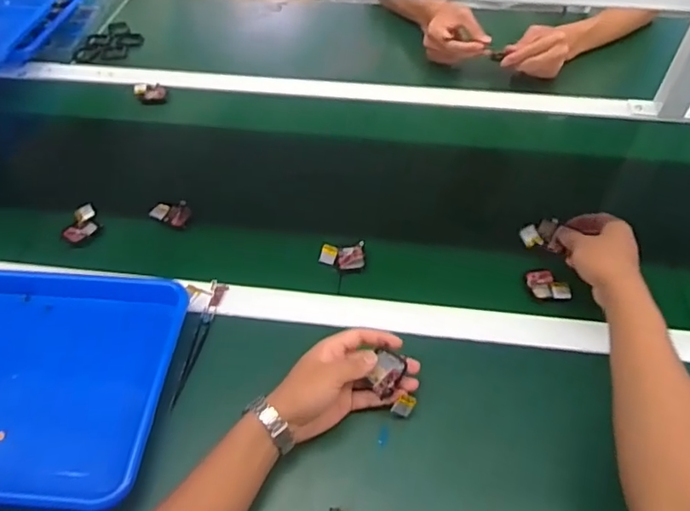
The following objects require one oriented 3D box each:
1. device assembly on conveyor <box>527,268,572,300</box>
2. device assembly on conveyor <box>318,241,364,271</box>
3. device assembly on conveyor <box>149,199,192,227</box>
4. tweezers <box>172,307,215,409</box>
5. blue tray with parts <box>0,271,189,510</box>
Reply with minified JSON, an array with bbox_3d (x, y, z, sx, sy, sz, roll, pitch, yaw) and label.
[{"bbox_3d":[0.244,0.033,0.663,0.049,0.010,0.041,9,52,8],"label":"device assembly on conveyor"},{"bbox_3d":[-0.003,0.002,0.697,0.056,0.010,0.036,-5,76,4],"label":"device assembly on conveyor"},{"bbox_3d":[-0.234,-0.059,0.747,0.048,0.016,0.037,13,52,11],"label":"device assembly on conveyor"},{"bbox_3d":[-0.169,0.110,0.616,0.015,0.011,0.120,8,52,7],"label":"tweezers"},{"bbox_3d":[-0.344,0.123,0.574,0.321,0.030,0.241,2,51,3],"label":"blue tray with parts"}]

